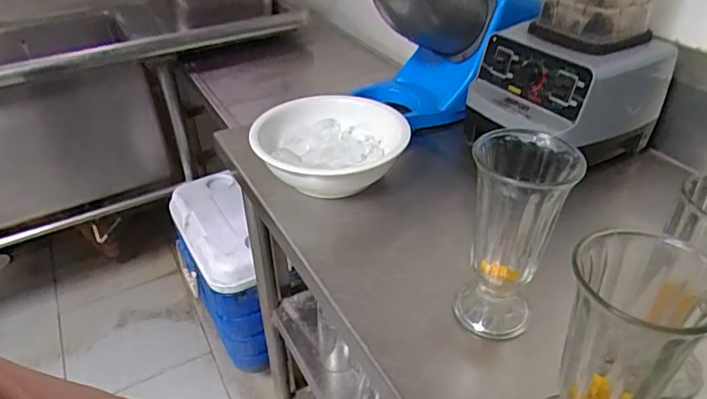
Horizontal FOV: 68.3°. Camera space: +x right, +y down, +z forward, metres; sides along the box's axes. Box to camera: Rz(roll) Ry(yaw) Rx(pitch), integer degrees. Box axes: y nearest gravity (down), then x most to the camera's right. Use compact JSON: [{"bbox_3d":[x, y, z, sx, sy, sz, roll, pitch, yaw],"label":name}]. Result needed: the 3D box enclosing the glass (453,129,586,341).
[{"bbox_3d":[0.144,0.036,0.478,0.082,0.180,0.082,14,40,21],"label":"glass"}]

